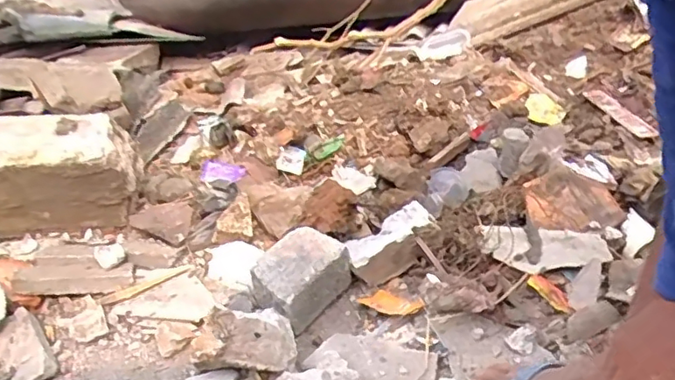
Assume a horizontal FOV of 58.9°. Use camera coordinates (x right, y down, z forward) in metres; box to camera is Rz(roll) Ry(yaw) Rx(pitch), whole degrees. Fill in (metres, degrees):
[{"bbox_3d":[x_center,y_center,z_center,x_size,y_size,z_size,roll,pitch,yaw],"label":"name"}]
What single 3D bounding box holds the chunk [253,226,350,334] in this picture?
[{"bbox_3d":[-0.057,0.128,0.893,0.100,0.081,0.135,23,38,36],"label":"chunk"}]

